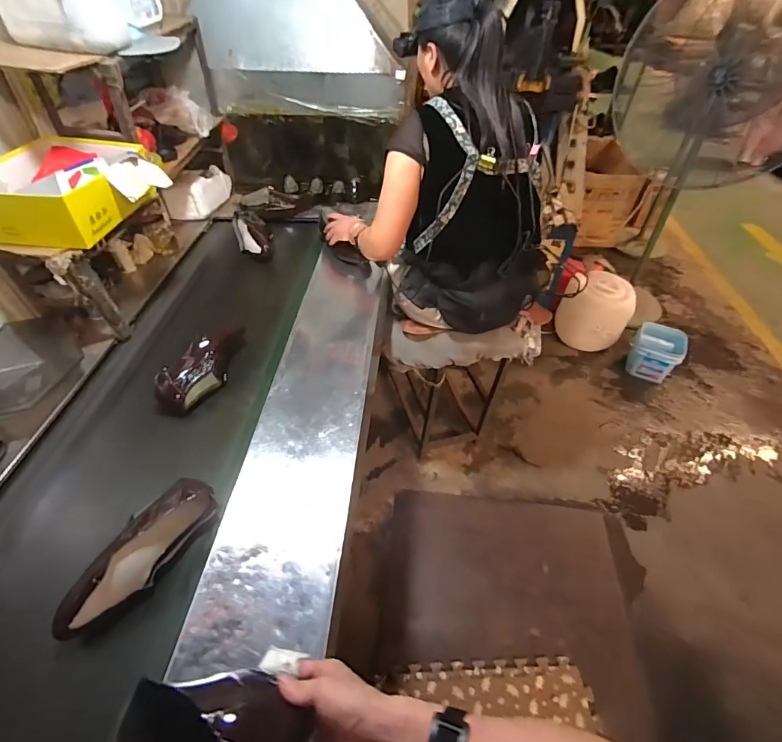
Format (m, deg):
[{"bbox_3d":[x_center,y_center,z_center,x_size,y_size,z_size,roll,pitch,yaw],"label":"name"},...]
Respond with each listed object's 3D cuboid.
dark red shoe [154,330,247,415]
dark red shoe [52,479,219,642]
[{"bbox_3d":[-0.540,-0.021,1.206,0.149,0.086,0.336,13,47,11],"label":"dark red shoe"},{"bbox_3d":[-0.460,0.323,0.756,0.099,0.086,0.295,27,52,23],"label":"dark red shoe"}]

